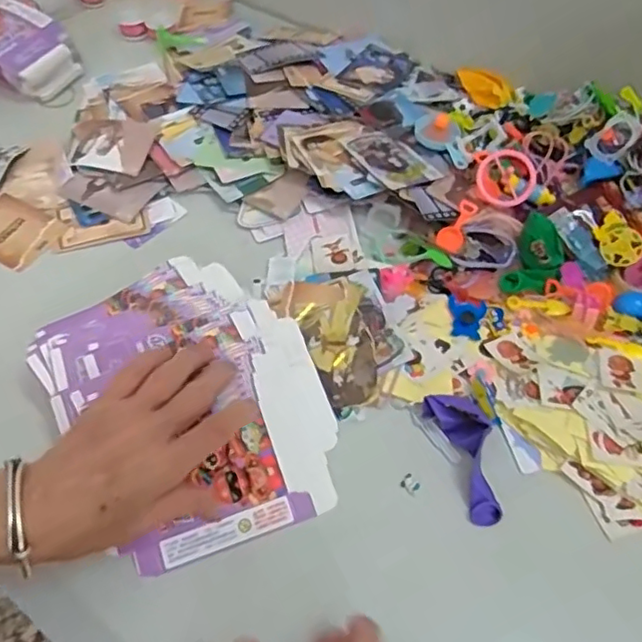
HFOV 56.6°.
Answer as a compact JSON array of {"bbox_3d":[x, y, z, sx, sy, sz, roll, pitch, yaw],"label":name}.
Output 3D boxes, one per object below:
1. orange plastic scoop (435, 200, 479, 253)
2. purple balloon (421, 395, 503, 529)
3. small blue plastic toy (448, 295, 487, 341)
[{"bbox_3d":[0.117,-0.080,0.506,0.021,0.008,0.050,29,82,19],"label":"orange plastic scoop"},{"bbox_3d":[0.100,0.089,0.400,0.031,0.024,0.088,-11,54,-9],"label":"purple balloon"},{"bbox_3d":[0.114,-0.004,0.470,0.029,0.007,0.035,12,54,8],"label":"small blue plastic toy"}]

